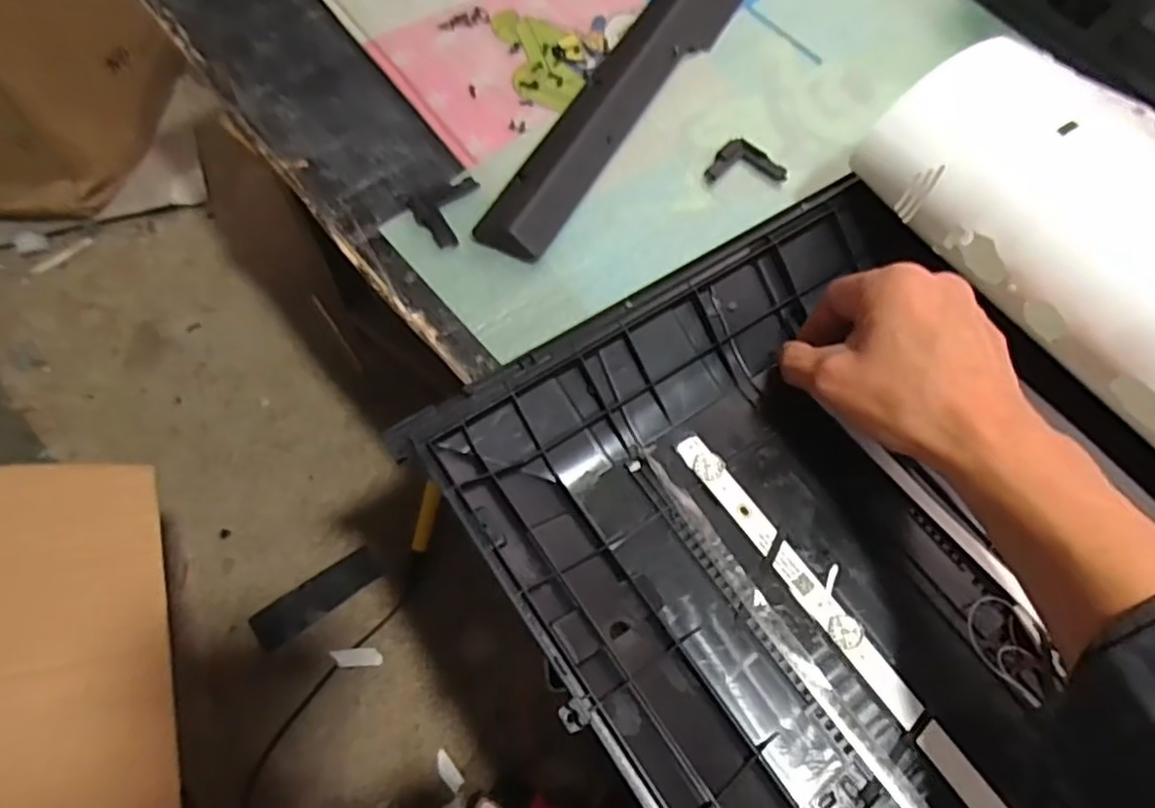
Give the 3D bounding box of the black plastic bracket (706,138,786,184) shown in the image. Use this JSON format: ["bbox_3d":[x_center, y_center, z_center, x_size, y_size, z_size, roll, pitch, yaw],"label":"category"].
[{"bbox_3d":[0.114,-0.167,0.461,0.054,0.005,0.032,-3,65,-2],"label":"black plastic bracket"}]

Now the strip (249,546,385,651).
[{"bbox_3d":[-0.233,0.172,0.605,0.114,0.007,0.034,-34,73,-20],"label":"strip"}]

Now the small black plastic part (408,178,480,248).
[{"bbox_3d":[-0.081,-0.122,0.435,0.045,0.005,0.044,-20,67,-9],"label":"small black plastic part"}]

